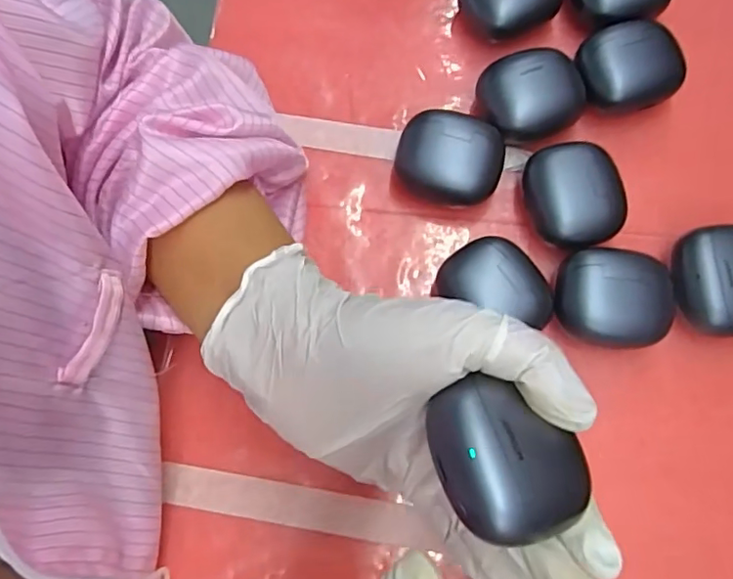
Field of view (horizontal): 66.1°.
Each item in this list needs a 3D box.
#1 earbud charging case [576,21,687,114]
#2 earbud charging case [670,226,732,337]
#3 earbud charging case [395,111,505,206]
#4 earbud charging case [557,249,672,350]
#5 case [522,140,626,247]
[{"bbox_3d":[0.150,-0.125,0.322,0.053,0.030,0.046,-7,76,0],"label":"earbud charging case"},{"bbox_3d":[0.183,-0.004,0.289,0.048,0.028,0.053,-10,76,0],"label":"earbud charging case"},{"bbox_3d":[0.046,-0.070,0.311,0.056,0.030,0.046,8,77,4],"label":"earbud charging case"},{"bbox_3d":[0.125,0.005,0.288,0.054,0.027,0.047,1,76,2],"label":"earbud charging case"},{"bbox_3d":[0.111,-0.049,0.305,0.044,0.029,0.054,-17,76,-2],"label":"case"}]

